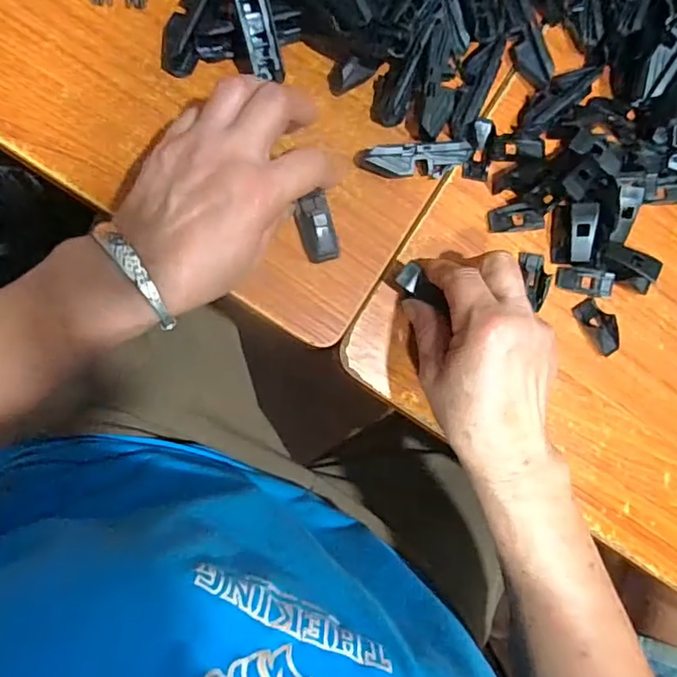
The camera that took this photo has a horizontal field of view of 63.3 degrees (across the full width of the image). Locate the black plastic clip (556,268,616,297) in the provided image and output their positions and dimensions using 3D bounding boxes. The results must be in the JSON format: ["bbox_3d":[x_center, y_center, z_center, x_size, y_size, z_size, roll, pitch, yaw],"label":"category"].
[{"bbox_3d":[0.176,-0.041,0.391,0.042,0.004,0.017,8,86,-11],"label":"black plastic clip"}]

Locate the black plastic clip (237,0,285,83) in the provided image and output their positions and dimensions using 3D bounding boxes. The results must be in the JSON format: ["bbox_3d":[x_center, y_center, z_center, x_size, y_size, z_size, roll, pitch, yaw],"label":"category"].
[{"bbox_3d":[-0.051,-0.200,0.342,0.021,0.013,0.070,-18,118,-8],"label":"black plastic clip"}]

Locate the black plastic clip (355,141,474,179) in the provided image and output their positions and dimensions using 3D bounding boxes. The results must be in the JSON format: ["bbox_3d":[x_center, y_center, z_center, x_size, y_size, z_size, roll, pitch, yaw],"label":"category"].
[{"bbox_3d":[0.052,-0.119,0.369,0.074,0.020,0.019,-3,89,-11],"label":"black plastic clip"}]

